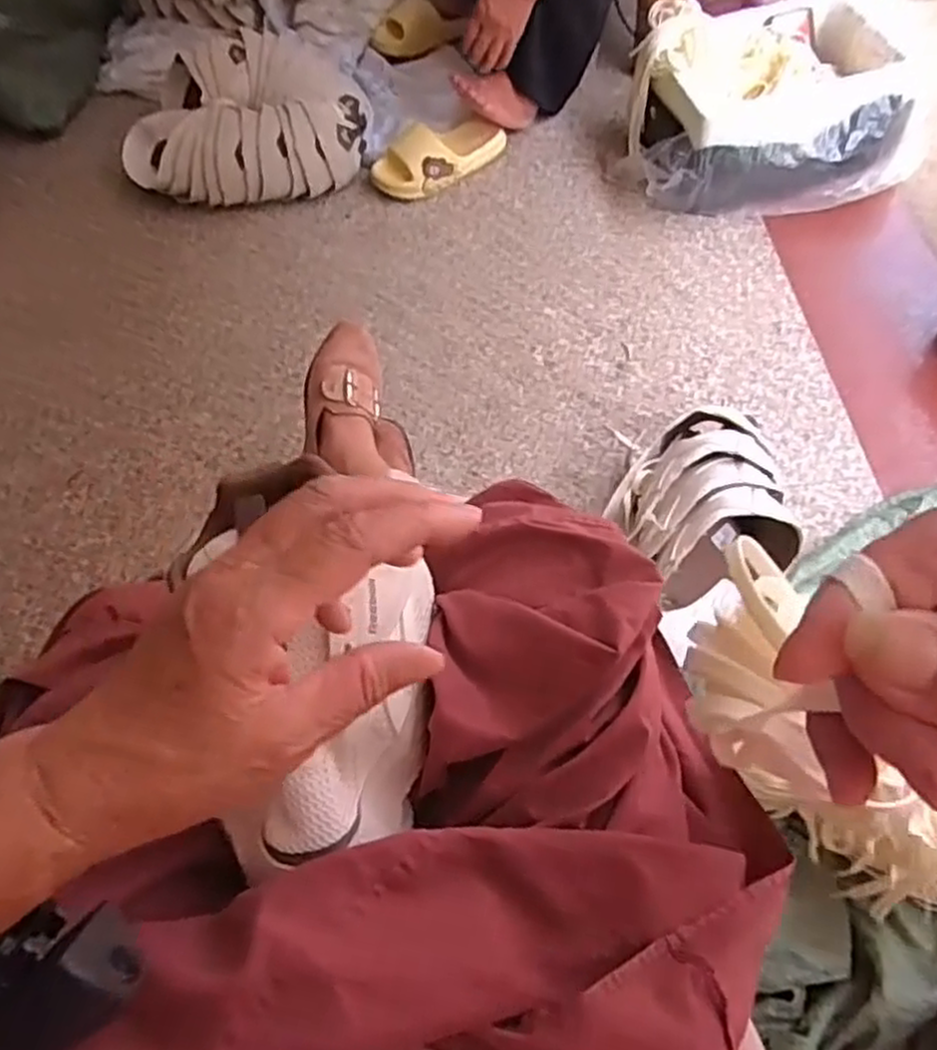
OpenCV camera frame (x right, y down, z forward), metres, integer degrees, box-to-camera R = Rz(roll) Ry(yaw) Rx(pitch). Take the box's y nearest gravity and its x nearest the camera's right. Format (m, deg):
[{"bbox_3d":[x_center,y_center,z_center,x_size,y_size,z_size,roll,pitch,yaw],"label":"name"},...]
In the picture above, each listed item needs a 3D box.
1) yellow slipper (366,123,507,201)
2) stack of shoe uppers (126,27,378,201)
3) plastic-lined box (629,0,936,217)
[{"bbox_3d":[-0.049,-0.651,1.309,0.233,0.078,0.095,-33,62,-13],"label":"yellow slipper"},{"bbox_3d":[-0.409,-0.724,1.348,0.437,0.136,0.299,-8,59,2],"label":"stack of shoe uppers"},{"bbox_3d":[0.506,-0.692,1.231,0.471,0.201,0.347,-4,59,4],"label":"plastic-lined box"}]

